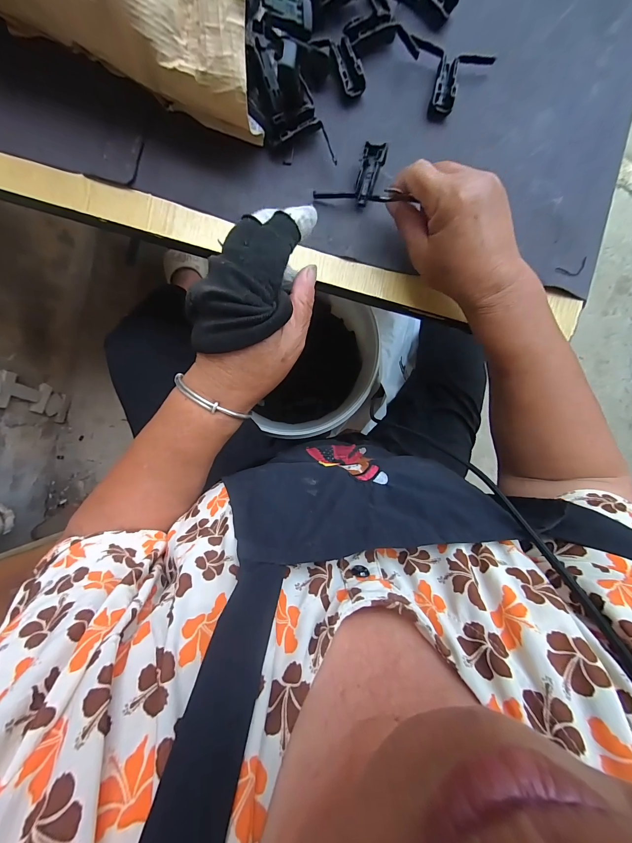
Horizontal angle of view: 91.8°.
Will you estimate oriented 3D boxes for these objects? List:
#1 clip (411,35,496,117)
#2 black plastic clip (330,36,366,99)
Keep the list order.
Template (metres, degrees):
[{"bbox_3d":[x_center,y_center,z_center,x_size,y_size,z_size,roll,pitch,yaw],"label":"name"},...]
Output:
[{"bbox_3d":[0.119,-0.310,0.280,0.073,0.017,0.050,10,94,-5],"label":"clip"},{"bbox_3d":[0.027,-0.314,0.273,0.019,0.014,0.042,-27,96,-1],"label":"black plastic clip"}]

